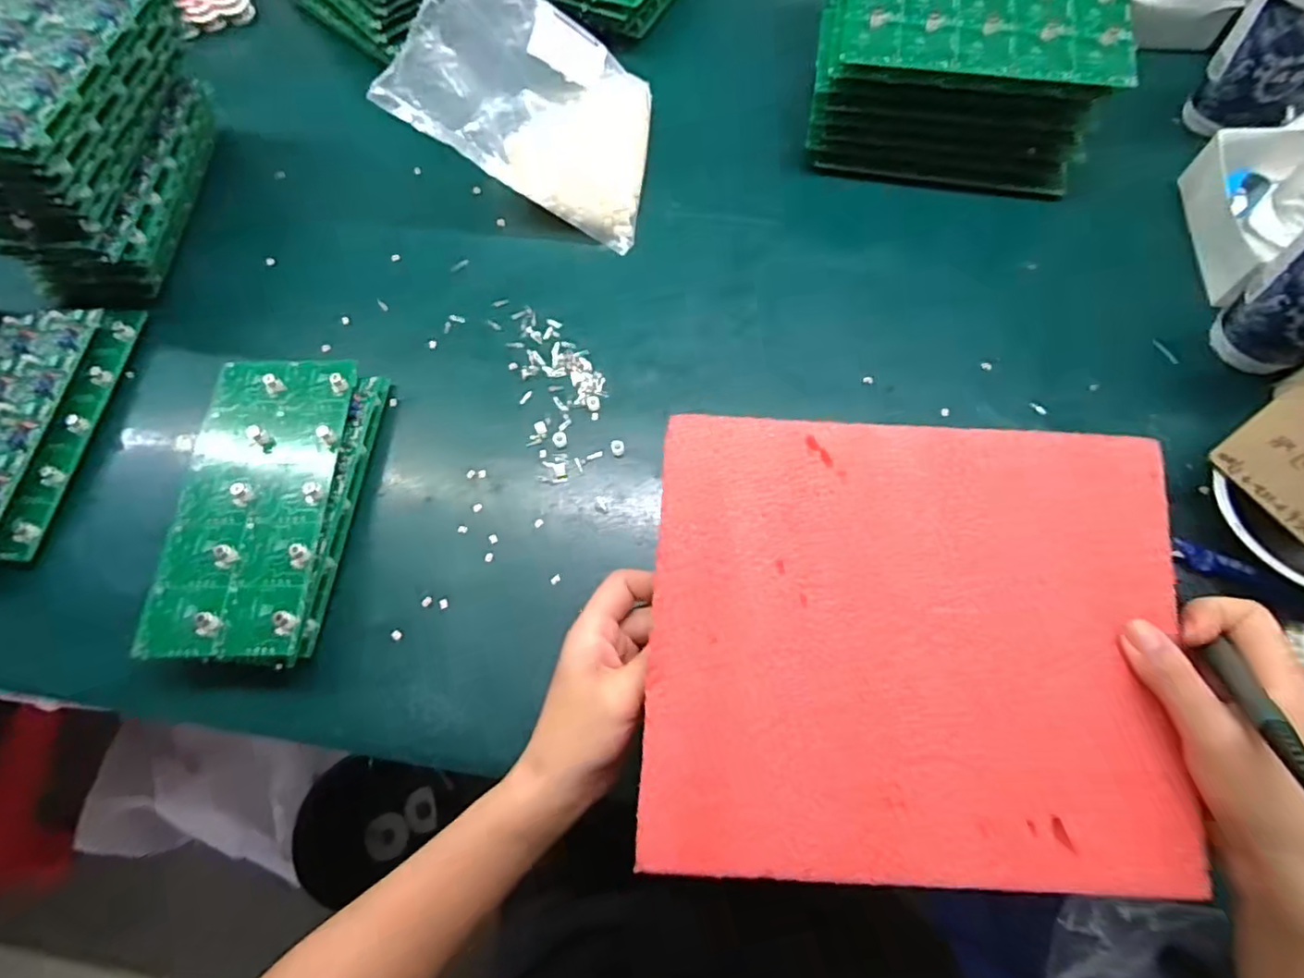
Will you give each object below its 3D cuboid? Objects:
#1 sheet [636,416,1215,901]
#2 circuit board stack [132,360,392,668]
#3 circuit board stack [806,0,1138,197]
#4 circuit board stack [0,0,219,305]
[{"bbox_3d":[0.129,0.073,0.307,0.253,0.006,0.212,4,78,-2],"label":"sheet"},{"bbox_3d":[-0.274,0.009,0.458,0.115,0.042,0.224,0,67,3],"label":"circuit board stack"},{"bbox_3d":[0.273,-0.416,0.575,0.235,0.084,0.253,6,67,5],"label":"circuit board stack"},{"bbox_3d":[-0.468,-0.302,0.532,0.112,0.149,0.234,5,67,5],"label":"circuit board stack"}]

